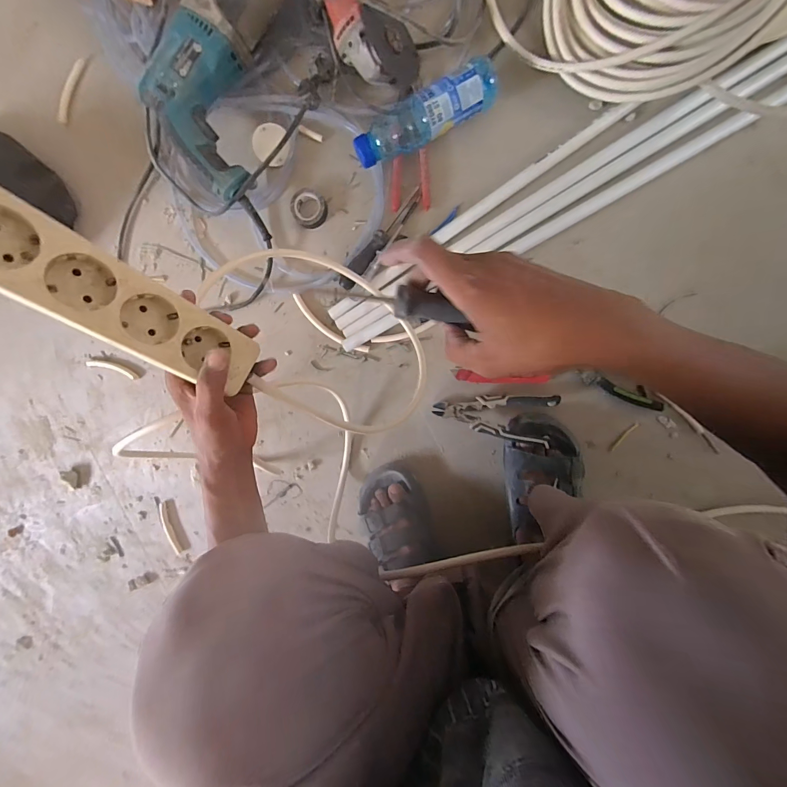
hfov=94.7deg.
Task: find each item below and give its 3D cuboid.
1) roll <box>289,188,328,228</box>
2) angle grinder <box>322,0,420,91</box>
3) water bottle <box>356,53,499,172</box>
[{"bbox_3d":[-0.138,-0.304,0.593,0.056,0.017,0.057,1,96,7],"label":"roll"},{"bbox_3d":[-0.058,-0.548,0.487,0.100,0.078,0.254,-30,110,9],"label":"angle grinder"},{"bbox_3d":[0.048,-0.396,0.526,0.216,0.067,0.061,-30,91,9],"label":"water bottle"}]

